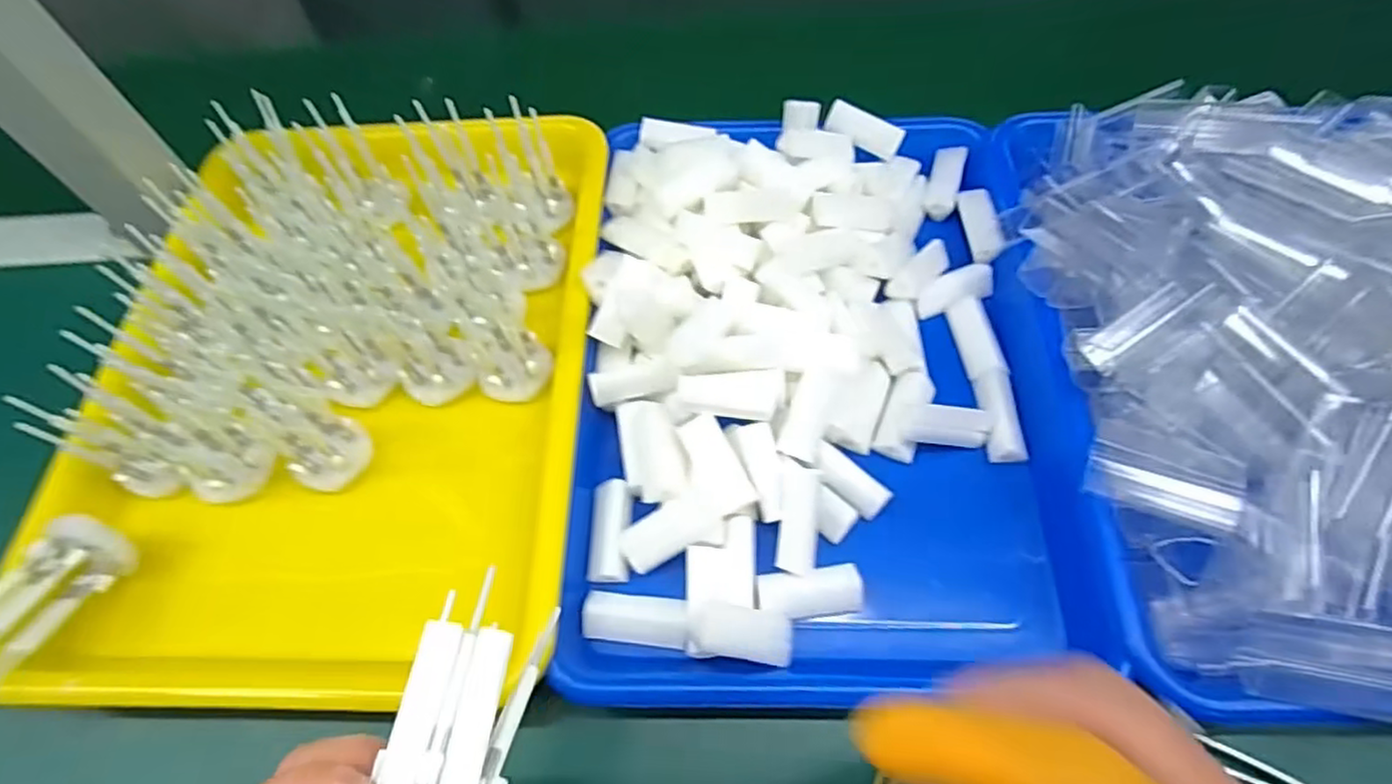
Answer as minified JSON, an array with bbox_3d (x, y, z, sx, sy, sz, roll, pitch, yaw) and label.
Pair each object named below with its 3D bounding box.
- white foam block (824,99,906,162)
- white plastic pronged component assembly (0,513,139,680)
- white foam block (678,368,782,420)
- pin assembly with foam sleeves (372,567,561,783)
[{"bbox_3d":[0.101,-0.157,0.420,0.047,0.013,0.017,26,64,-2],"label":"white foam block"},{"bbox_3d":[-0.281,0.088,0.293,0.025,0.028,0.075,20,64,14],"label":"white plastic pronged component assembly"},{"bbox_3d":[0.017,0.001,0.333,0.049,0.016,0.024,0,61,4],"label":"white foam block"},{"bbox_3d":[-0.063,0.090,0.192,0.029,0.030,0.069,5,61,7],"label":"pin assembly with foam sleeves"}]

